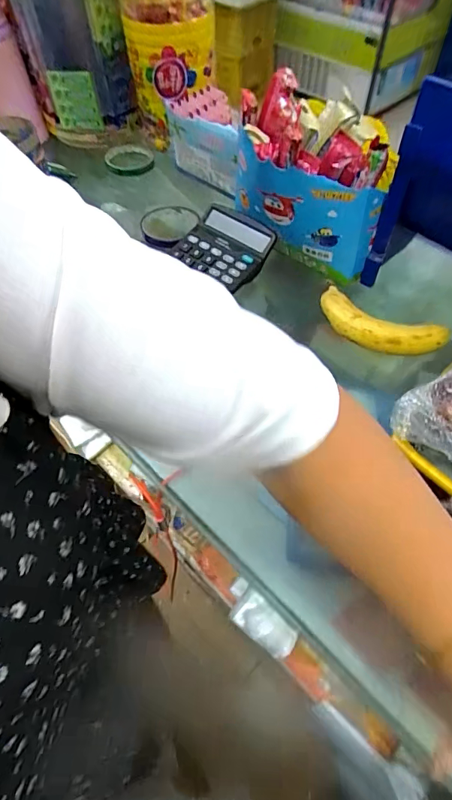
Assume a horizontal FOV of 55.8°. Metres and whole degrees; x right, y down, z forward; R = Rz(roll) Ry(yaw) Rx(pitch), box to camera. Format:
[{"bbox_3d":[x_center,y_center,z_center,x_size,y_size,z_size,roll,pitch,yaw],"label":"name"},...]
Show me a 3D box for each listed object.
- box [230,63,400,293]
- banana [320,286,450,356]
[{"bbox_3d":[0.096,-0.266,0.523,0.197,0.182,0.104,16,58,11],"label":"box"},{"bbox_3d":[0.178,-0.087,0.501,0.148,0.027,0.056,28,61,17],"label":"banana"}]

